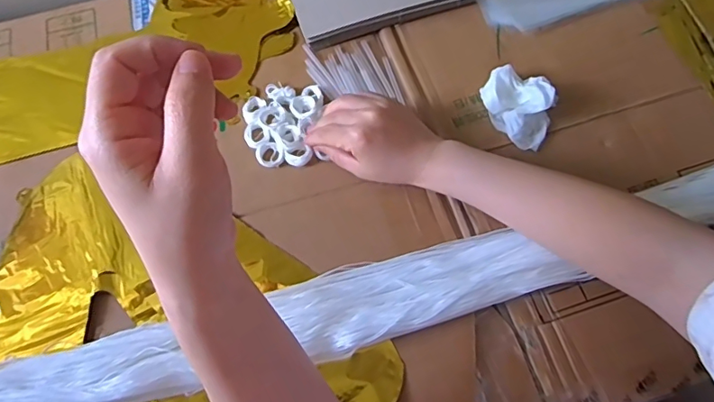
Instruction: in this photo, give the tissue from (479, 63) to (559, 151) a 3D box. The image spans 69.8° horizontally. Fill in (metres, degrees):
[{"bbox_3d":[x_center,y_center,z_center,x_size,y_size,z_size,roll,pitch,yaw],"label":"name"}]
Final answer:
[{"bbox_3d":[0.154,-0.091,0.494,0.071,0.029,0.064,26,70,13],"label":"tissue"}]

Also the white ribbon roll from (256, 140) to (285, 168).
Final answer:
[{"bbox_3d":[-0.083,-0.045,0.488,0.026,0.006,0.027,-1,65,1],"label":"white ribbon roll"}]

